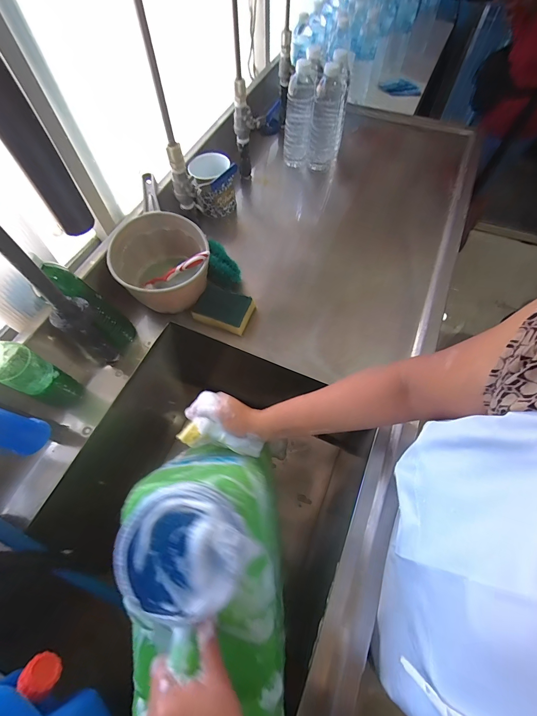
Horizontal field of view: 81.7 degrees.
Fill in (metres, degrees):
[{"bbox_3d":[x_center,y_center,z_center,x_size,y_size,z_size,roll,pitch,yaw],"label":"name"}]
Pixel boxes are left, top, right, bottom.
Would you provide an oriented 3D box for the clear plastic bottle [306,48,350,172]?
[{"bbox_3d":[0.140,-0.563,0.727,0.071,0.196,0.091,10,63,6],"label":"clear plastic bottle"}]

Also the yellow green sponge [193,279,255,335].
[{"bbox_3d":[-0.083,-0.094,0.586,0.107,0.027,0.080,20,65,11],"label":"yellow green sponge"}]

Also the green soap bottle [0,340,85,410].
[{"bbox_3d":[-0.350,0.027,0.465,0.047,0.172,0.056,23,65,13],"label":"green soap bottle"}]

